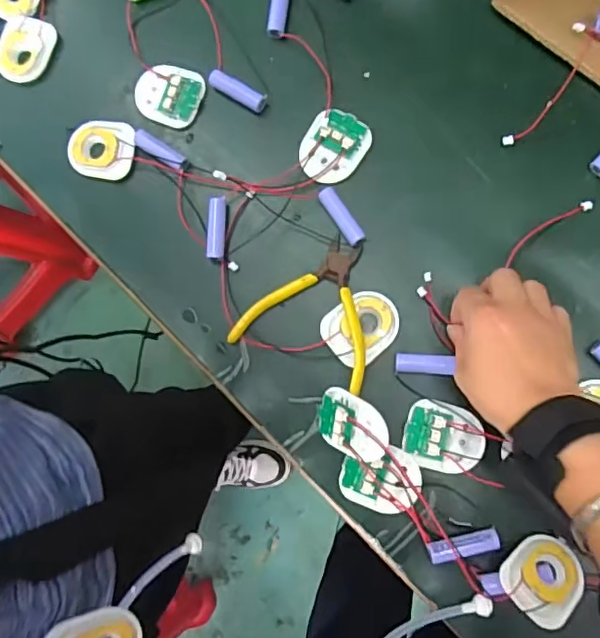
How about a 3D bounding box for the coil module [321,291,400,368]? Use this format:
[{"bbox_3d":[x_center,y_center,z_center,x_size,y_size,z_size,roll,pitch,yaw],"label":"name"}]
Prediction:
[{"bbox_3d":[0.047,0.005,0.437,0.058,0.004,0.047,-42,81,3],"label":"coil module"}]

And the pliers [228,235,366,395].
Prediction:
[{"bbox_3d":[0.015,-0.013,0.437,0.108,0.023,0.105,23,89,9],"label":"pliers"}]

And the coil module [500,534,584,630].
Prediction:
[{"bbox_3d":[0.170,0.175,0.391,0.049,0.013,0.061,41,54,21],"label":"coil module"}]

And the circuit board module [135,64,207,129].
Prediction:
[{"bbox_3d":[-0.112,-0.189,0.479,0.057,0.004,0.049,19,88,9],"label":"circuit board module"}]

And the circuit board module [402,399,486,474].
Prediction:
[{"bbox_3d":[0.107,0.087,0.419,0.058,0.006,0.047,15,87,9],"label":"circuit board module"}]

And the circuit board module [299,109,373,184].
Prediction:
[{"bbox_3d":[0.028,-0.138,0.453,0.059,0.010,0.049,-45,81,2],"label":"circuit board module"}]

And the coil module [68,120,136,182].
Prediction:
[{"bbox_3d":[-0.167,-0.145,0.481,0.055,0.005,0.051,10,86,9],"label":"coil module"}]

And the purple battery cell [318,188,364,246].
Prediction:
[{"bbox_3d":[0.033,-0.081,0.450,0.013,0.011,0.051,-33,81,4],"label":"purple battery cell"}]

